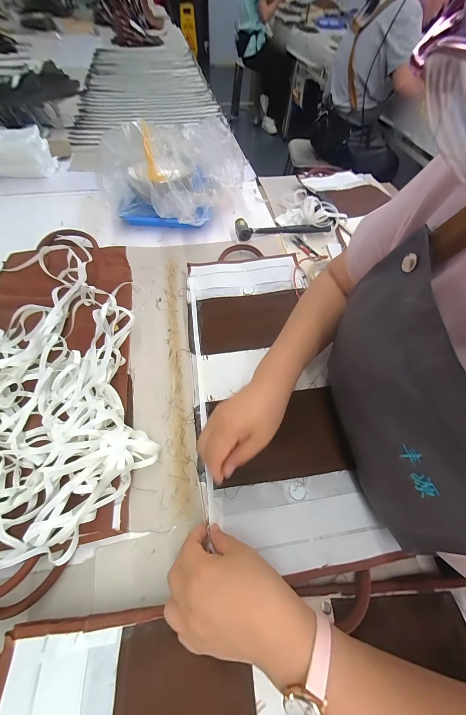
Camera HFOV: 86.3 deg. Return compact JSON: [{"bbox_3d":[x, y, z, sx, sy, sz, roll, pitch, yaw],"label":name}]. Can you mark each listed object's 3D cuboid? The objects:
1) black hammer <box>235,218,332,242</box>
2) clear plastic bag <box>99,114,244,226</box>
[{"bbox_3d":[0.127,-0.312,0.602,0.240,0.036,0.047,-6,59,-6],"label":"black hammer"},{"bbox_3d":[-0.128,-0.401,0.556,0.258,0.170,0.203,18,59,8],"label":"clear plastic bag"}]

